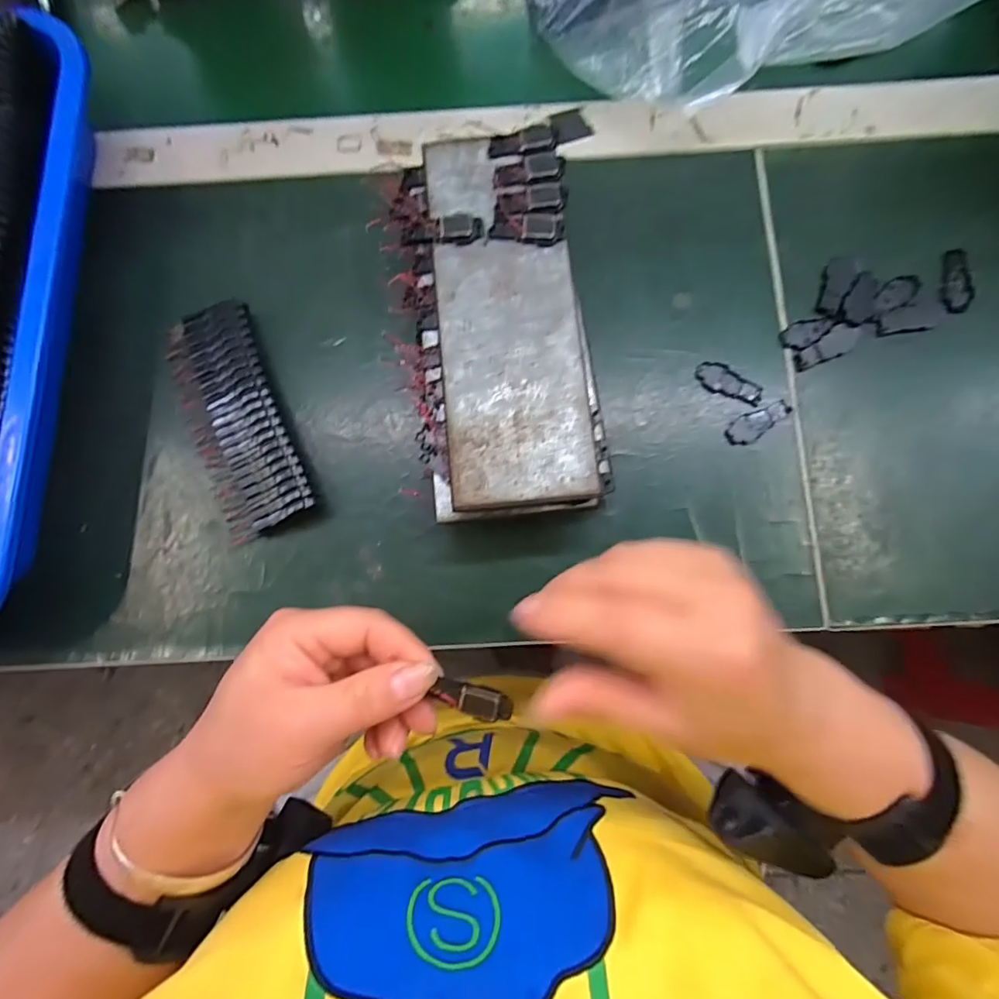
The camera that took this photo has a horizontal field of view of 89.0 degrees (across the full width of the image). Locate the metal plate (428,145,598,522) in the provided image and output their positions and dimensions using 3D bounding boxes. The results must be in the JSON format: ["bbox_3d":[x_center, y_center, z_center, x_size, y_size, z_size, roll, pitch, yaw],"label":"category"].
[{"bbox_3d":[0.004,-0.093,0.256,0.069,0.004,0.194,-5,81,1],"label":"metal plate"}]

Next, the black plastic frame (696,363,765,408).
[{"bbox_3d":[0.134,-0.069,0.295,0.039,0.004,0.016,26,82,5],"label":"black plastic frame"}]

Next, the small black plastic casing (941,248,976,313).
[{"bbox_3d":[0.271,-0.130,0.300,0.017,0.004,0.039,3,81,2],"label":"small black plastic casing"}]

